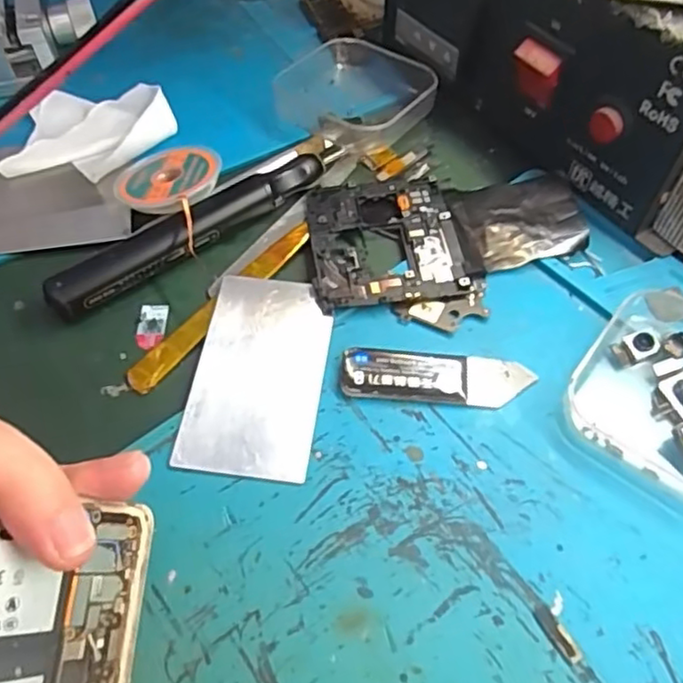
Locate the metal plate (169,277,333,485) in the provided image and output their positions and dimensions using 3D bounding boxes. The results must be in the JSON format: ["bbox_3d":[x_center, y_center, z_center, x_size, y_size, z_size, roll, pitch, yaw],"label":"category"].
[{"bbox_3d":[-0.030,0.010,0.236,0.046,0.004,0.079,5,58,6],"label":"metal plate"}]

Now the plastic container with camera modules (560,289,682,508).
[{"bbox_3d":[0.117,0.016,0.222,0.064,0.013,0.078,33,65,21],"label":"plastic container with camera modules"}]

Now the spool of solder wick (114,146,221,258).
[{"bbox_3d":[-0.069,-0.065,0.279,0.051,0.014,0.042,23,57,30],"label":"spool of solder wick"}]

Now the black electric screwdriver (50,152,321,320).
[{"bbox_3d":[-0.060,-0.046,0.266,0.123,0.016,0.016,-34,62,-17],"label":"black electric screwdriver"}]

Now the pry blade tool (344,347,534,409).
[{"bbox_3d":[0.034,0.012,0.232,0.066,0.006,0.020,3,58,5],"label":"pry blade tool"}]

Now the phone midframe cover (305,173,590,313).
[{"bbox_3d":[0.042,-0.046,0.268,0.110,0.005,0.065,-8,58,-2],"label":"phone midframe cover"}]

